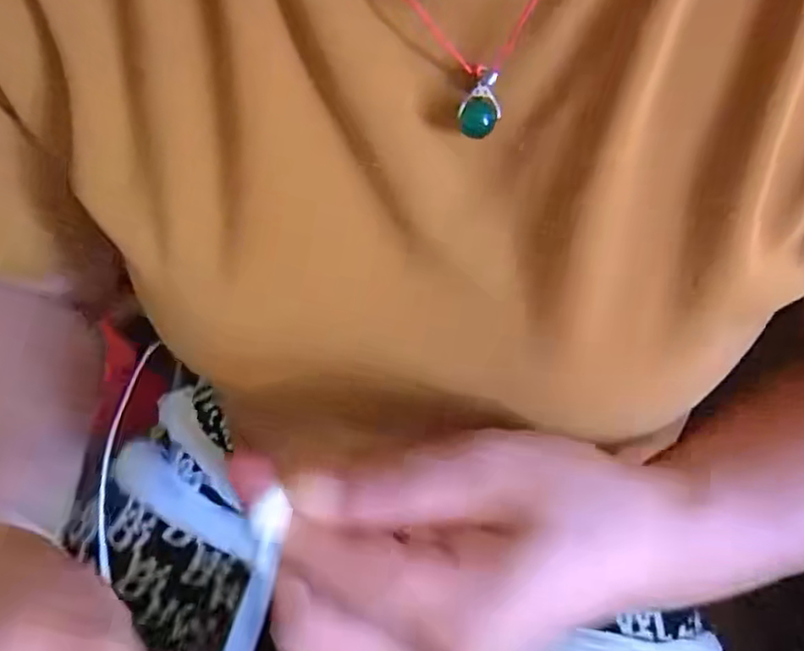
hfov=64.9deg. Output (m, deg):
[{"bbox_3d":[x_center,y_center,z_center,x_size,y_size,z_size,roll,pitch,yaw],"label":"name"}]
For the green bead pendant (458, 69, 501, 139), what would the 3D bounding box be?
[{"bbox_3d":[0.021,-0.060,0.174,0.011,0.013,0.011,1,62,3],"label":"green bead pendant"}]

